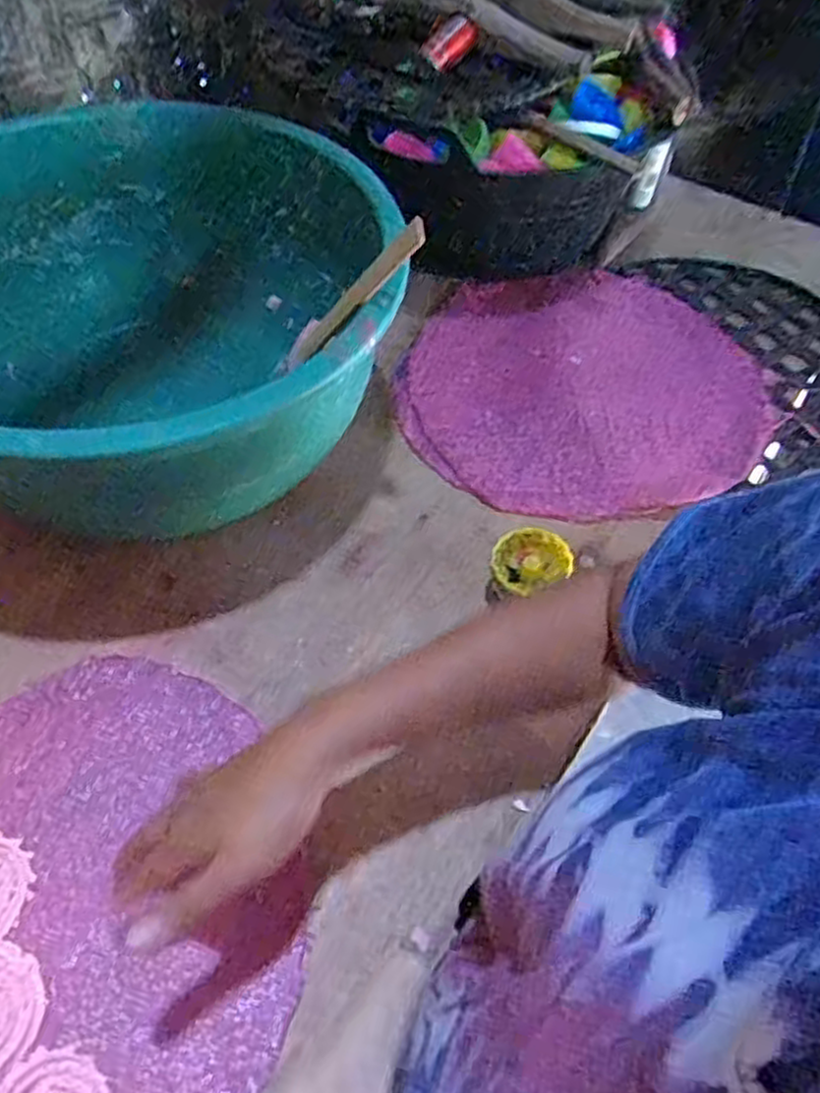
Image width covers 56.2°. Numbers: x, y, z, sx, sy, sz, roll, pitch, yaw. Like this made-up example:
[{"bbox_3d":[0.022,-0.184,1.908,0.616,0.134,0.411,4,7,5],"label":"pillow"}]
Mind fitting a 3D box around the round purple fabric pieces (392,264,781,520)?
[{"bbox_3d":[0.179,-0.172,0.788,0.365,0.026,0.340,1,54,-2],"label":"round purple fabric pieces"}]

